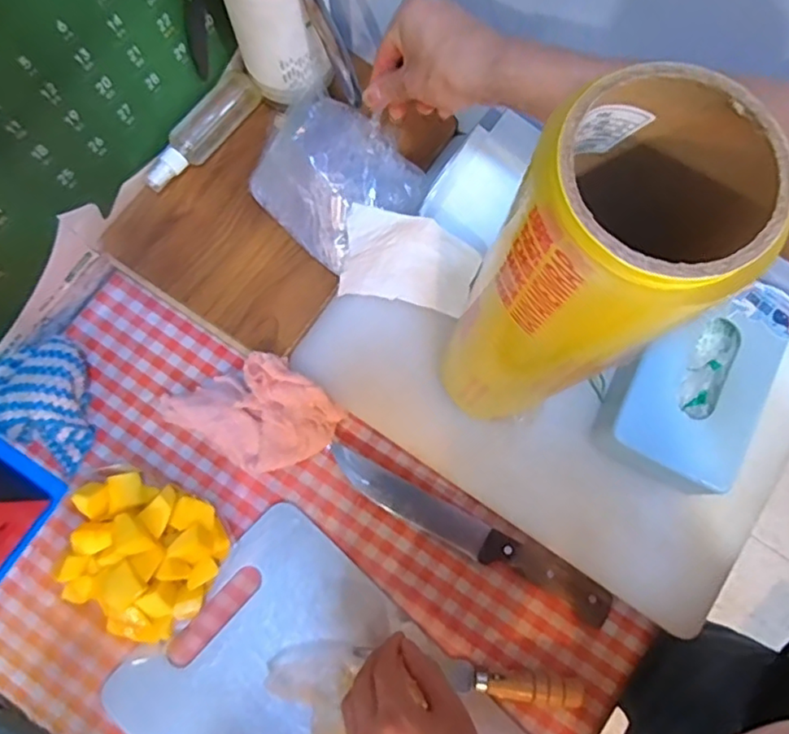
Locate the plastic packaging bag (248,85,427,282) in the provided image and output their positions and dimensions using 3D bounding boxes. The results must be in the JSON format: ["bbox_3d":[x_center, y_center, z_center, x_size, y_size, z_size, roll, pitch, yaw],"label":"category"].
[{"bbox_3d":[-0.051,-0.172,0.541,0.135,0.073,0.120,43,81,7],"label":"plastic packaging bag"}]

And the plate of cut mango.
[{"bbox_3d":[-0.229,0.171,0.526,0.137,0.050,0.137,0,78,-1],"label":"plate of cut mango"}]

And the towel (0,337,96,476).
[{"bbox_3d":[-0.330,0.026,0.553,0.103,0.055,0.108,23,79,3],"label":"towel"}]

